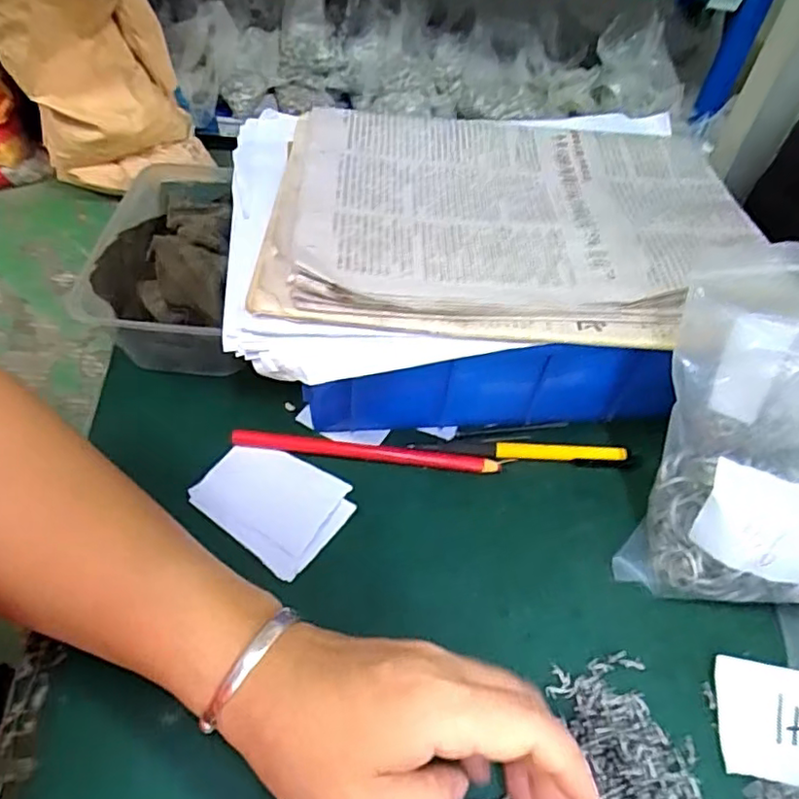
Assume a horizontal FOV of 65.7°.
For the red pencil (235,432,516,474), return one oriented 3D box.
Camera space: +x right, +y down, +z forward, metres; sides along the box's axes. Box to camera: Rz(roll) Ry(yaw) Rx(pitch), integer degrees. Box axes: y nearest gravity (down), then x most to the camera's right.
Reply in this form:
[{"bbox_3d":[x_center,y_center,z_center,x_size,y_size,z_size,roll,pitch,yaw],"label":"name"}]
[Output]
[{"bbox_3d":[-0.018,0.031,0.366,0.159,0.008,0.010,6,51,0],"label":"red pencil"}]

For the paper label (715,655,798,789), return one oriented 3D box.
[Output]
[{"bbox_3d":[0.186,0.153,0.290,0.071,0.008,0.050,9,51,2],"label":"paper label"}]

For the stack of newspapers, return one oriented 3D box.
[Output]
[{"bbox_3d":[0.056,-0.110,0.368,0.304,0.023,0.219,-3,52,-7],"label":"stack of newspapers"}]

